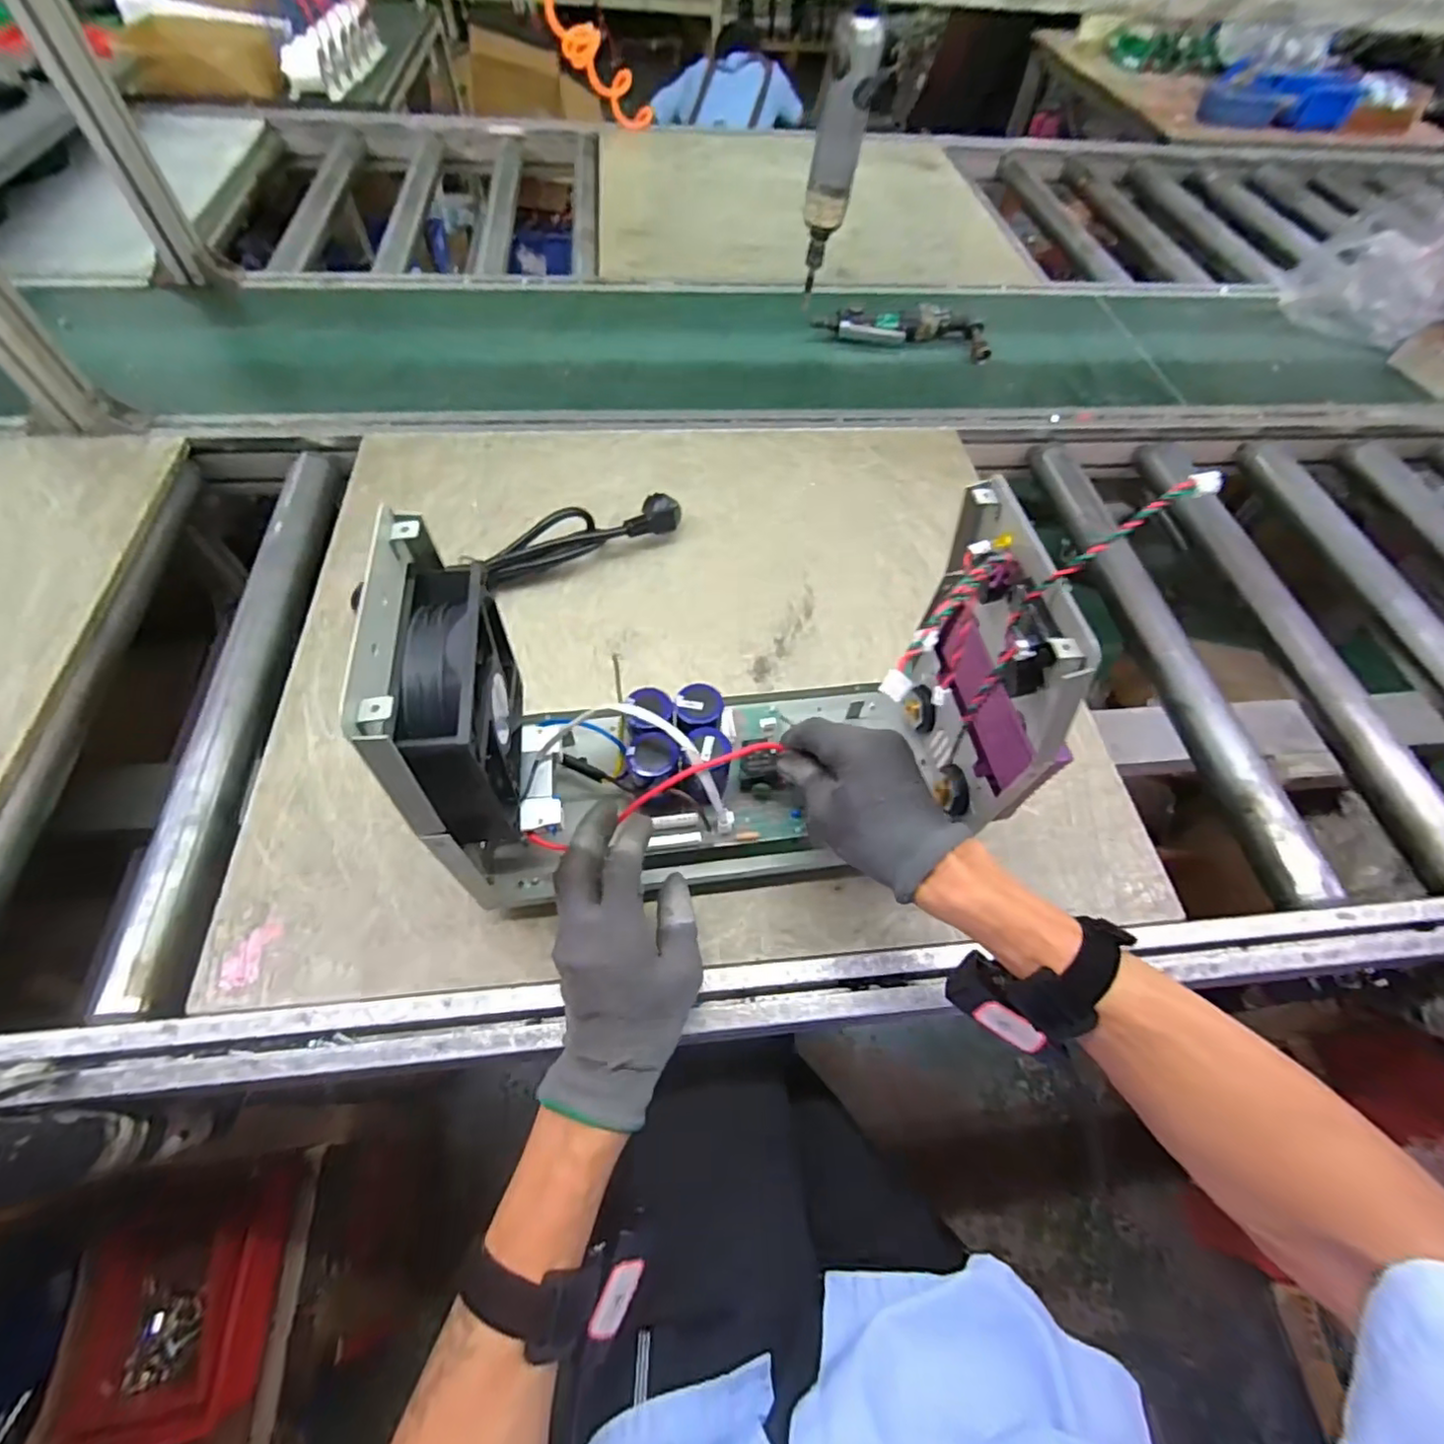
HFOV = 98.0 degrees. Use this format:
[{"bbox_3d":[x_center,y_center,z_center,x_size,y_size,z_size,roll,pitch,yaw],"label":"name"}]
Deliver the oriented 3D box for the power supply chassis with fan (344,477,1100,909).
[{"bbox_3d":[0.012,-0.004,0.399,0.360,0.228,0.146,-4,59,-6],"label":"power supply chassis with fan"}]

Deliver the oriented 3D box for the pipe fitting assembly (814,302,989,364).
[{"bbox_3d":[0.254,-0.548,0.874,0.242,0.041,0.054,7,58,0],"label":"pipe fitting assembly"}]

